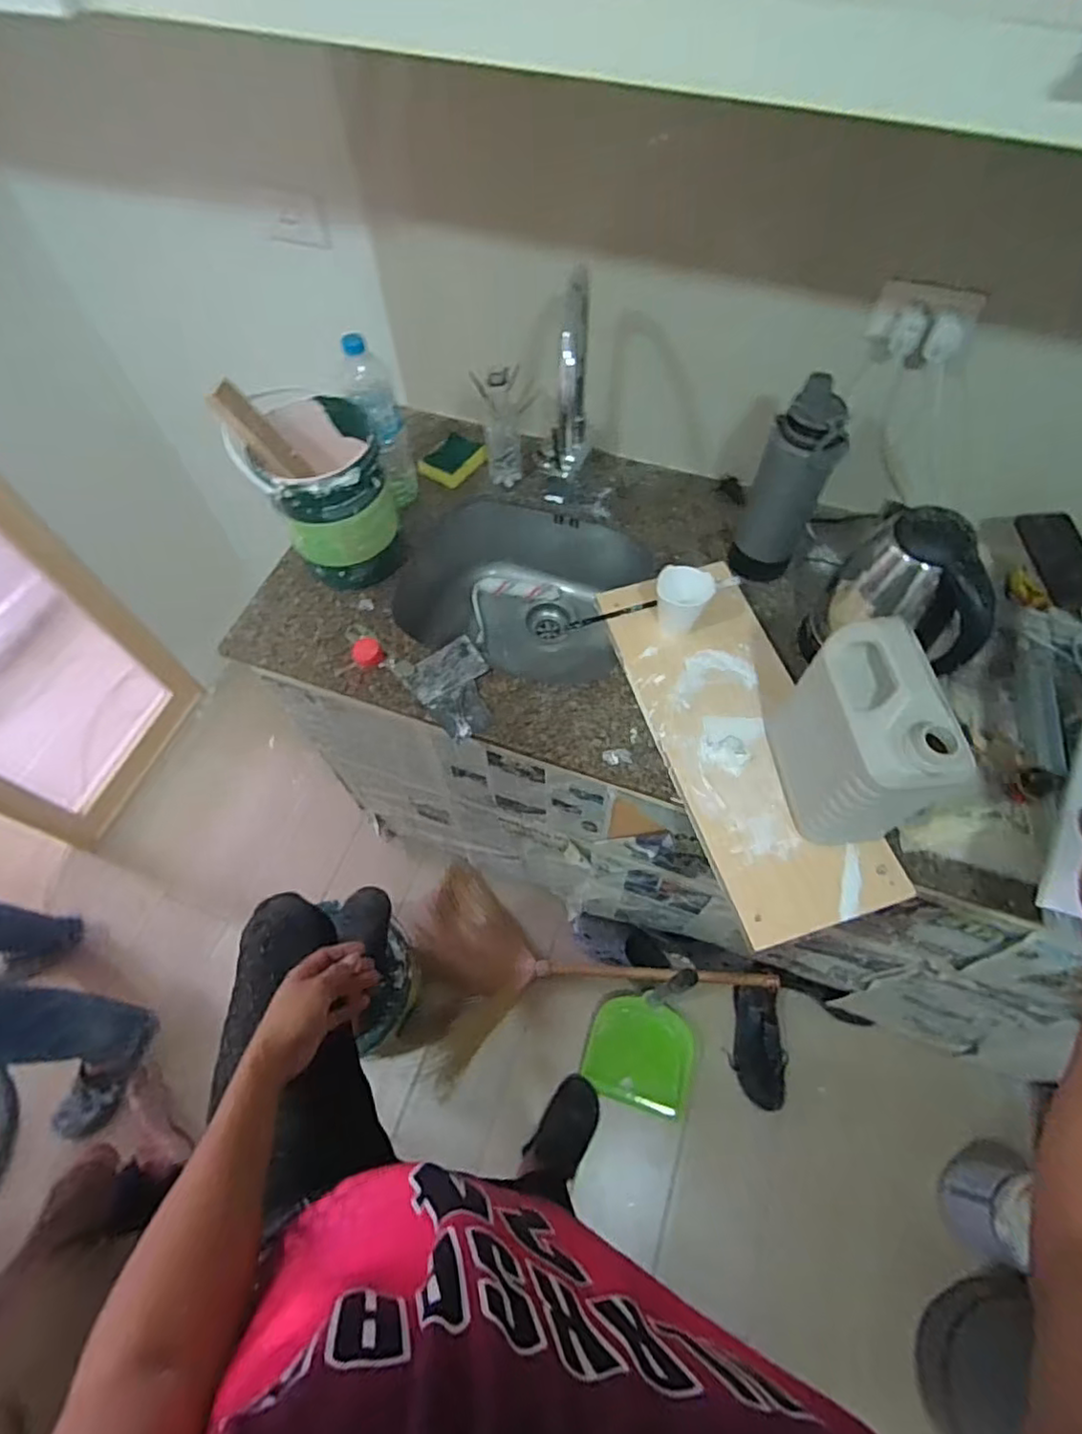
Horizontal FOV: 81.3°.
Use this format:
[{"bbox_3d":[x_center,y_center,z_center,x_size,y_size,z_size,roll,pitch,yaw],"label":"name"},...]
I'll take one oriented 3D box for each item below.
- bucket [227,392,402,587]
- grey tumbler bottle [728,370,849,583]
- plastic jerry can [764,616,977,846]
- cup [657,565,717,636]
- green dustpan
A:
[{"bbox_3d":[-0.314,-0.319,0.943,0.184,0.213,0.177,0,63,1],"label":"bucket"},{"bbox_3d":[0.340,-0.305,0.888,0.097,0.303,0.087,20,65,11],"label":"grey tumbler bottle"},{"bbox_3d":[0.355,0.022,0.706,0.103,0.247,0.189,-9,63,-4],"label":"plastic jerry can"},{"bbox_3d":[0.197,-0.164,0.883,0.075,0.063,0.072,0,63,1],"label":"cup"},{"bbox_3d":[0.244,0.754,1.488,0.245,0.064,0.291,14,64,8],"label":"green dustpan"}]

